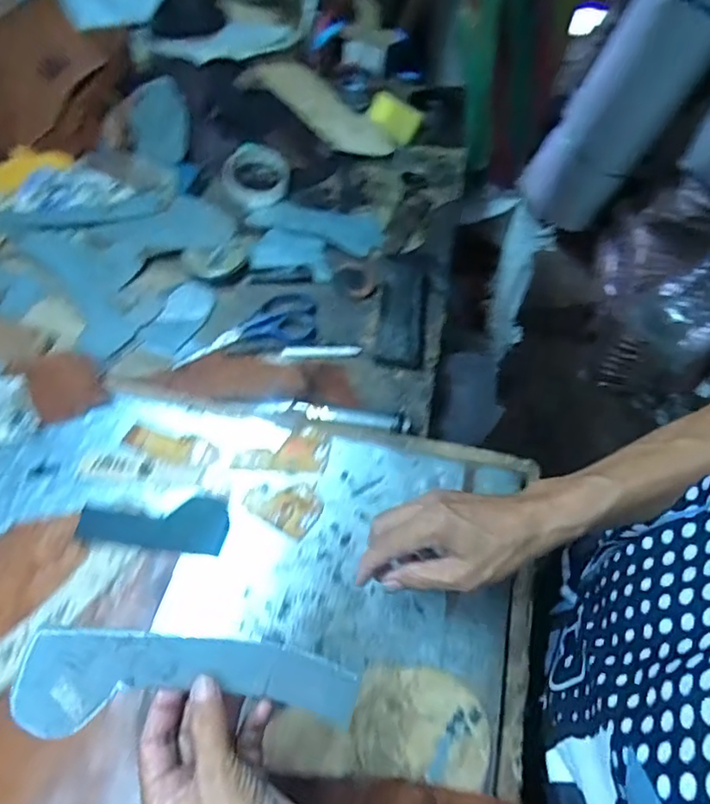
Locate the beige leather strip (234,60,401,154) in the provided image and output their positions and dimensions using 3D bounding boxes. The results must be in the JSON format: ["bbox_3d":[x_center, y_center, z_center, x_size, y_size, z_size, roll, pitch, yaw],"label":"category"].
[{"bbox_3d":[-0.044,-0.456,0.896,0.242,0.022,0.124,32,54,0],"label":"beige leather strip"}]

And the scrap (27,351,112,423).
[{"bbox_3d":[-0.299,-0.020,0.604,0.066,0.008,0.084,-23,61,-18],"label":"scrap"}]

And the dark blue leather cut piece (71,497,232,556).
[{"bbox_3d":[-0.182,0.107,0.529,0.130,0.006,0.049,7,56,0],"label":"dark blue leather cut piece"}]

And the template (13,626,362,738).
[{"bbox_3d":[-0.093,0.172,0.360,0.199,0.004,0.052,11,58,-19],"label":"template"}]

